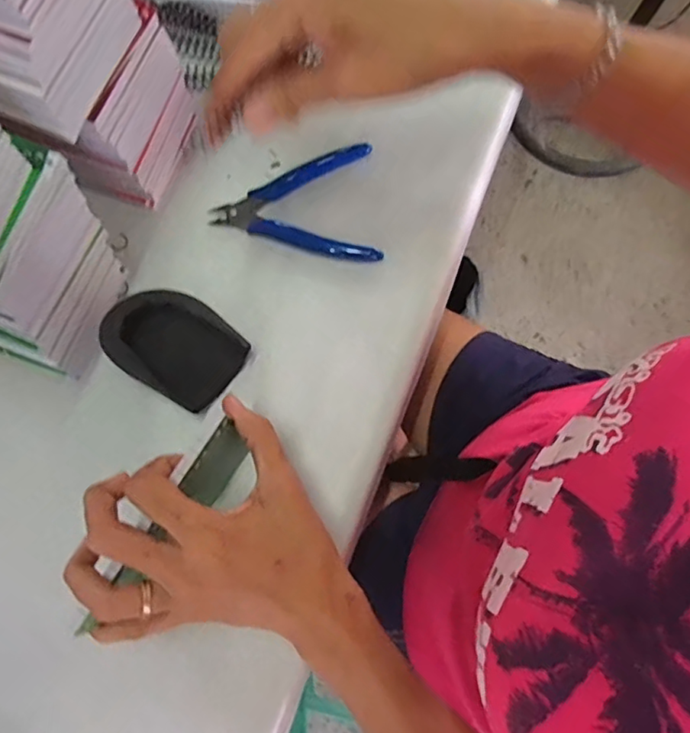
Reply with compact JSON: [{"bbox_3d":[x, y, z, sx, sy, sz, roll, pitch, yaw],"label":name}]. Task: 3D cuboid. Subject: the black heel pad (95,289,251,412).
[{"bbox_3d":[-0.111,-0.014,0.374,0.087,0.038,0.062,35,81,7],"label":"black heel pad"}]

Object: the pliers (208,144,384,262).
[{"bbox_3d":[-0.027,-0.128,0.415,0.121,0.018,0.089,14,79,3],"label":"pliers"}]

